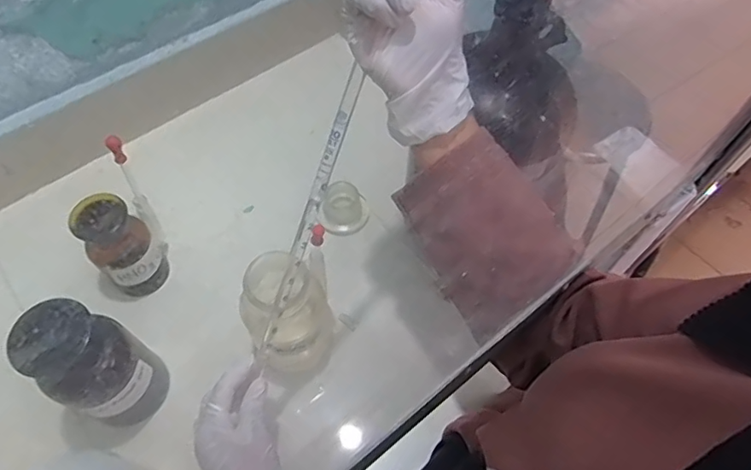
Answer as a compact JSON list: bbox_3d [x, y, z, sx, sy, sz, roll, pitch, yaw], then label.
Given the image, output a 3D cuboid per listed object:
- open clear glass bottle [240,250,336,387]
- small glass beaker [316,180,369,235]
[{"bbox_3d":[-0.085,0.091,0.536,0.085,0.164,0.080,-9,60,-7],"label":"open clear glass bottle"},{"bbox_3d":[-0.042,-0.035,0.684,0.065,0.049,0.053,-1,60,-2],"label":"small glass beaker"}]

